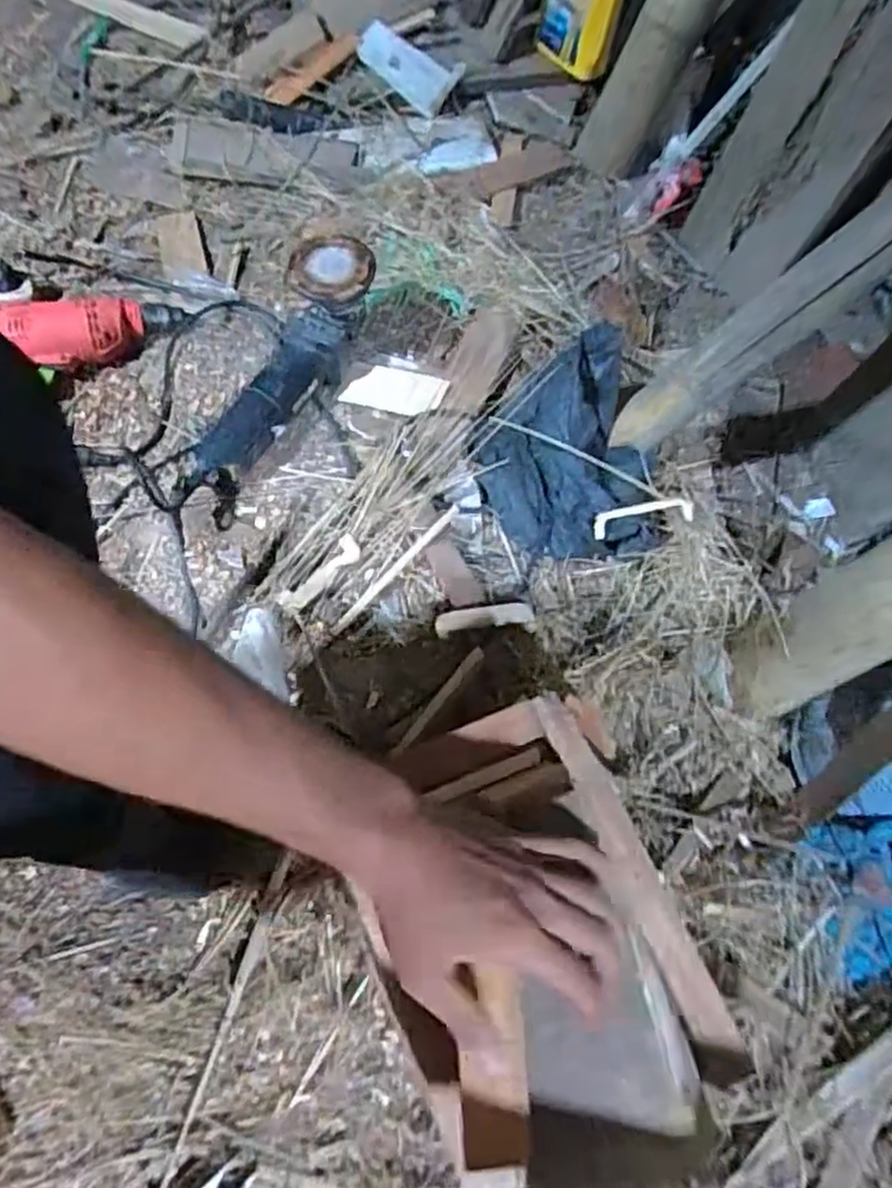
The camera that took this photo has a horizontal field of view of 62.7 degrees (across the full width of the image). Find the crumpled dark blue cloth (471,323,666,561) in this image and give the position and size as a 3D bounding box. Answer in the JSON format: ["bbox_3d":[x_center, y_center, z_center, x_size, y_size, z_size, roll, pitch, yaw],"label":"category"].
[{"bbox_3d":[0.125,-0.147,0.749,0.180,0.129,0.189,2,65,2],"label":"crumpled dark blue cloth"}]

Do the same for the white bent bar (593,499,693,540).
[{"bbox_3d":[0.198,-0.077,0.736,0.103,0.006,0.027,-14,111,-4],"label":"white bent bar"}]

